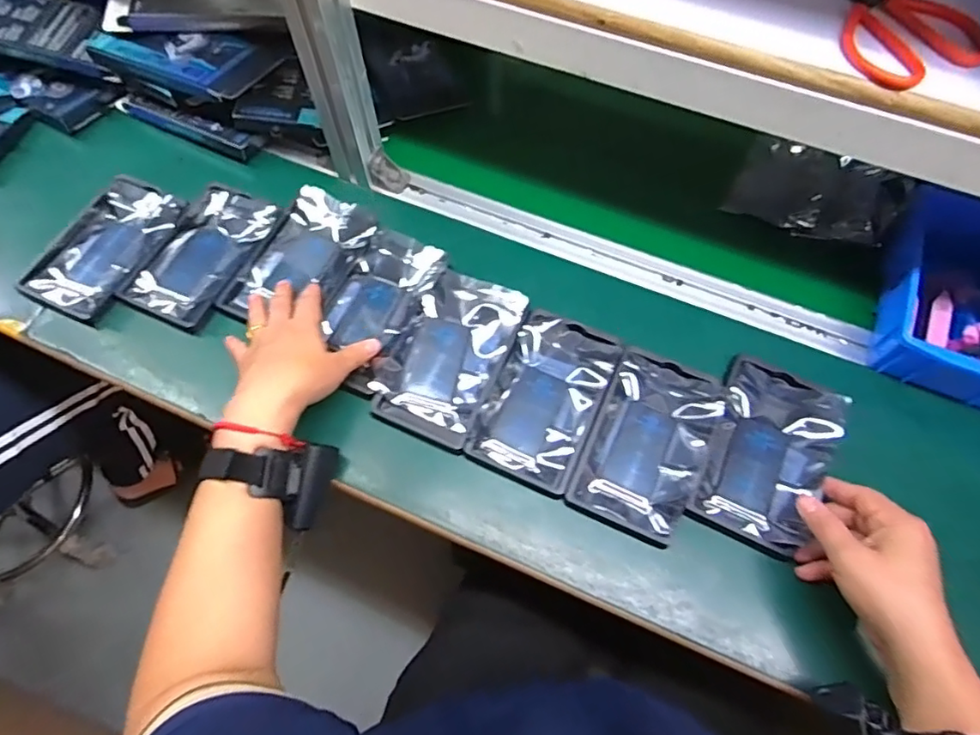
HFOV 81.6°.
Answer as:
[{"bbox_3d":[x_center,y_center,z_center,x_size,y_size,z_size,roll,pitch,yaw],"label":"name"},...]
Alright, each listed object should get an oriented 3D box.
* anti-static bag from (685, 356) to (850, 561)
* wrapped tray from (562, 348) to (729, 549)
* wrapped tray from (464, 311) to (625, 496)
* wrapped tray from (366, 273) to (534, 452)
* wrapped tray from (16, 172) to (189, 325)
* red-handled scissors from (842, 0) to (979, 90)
[{"bbox_3d":[0.237,0.073,0.484,0.095,0.026,0.156,24,65,10],"label":"anti-static bag"},{"bbox_3d":[0.139,0.064,0.493,0.106,0.020,0.157,23,65,10],"label":"wrapped tray"},{"bbox_3d":[0.052,0.026,0.514,0.098,0.019,0.157,23,65,10],"label":"wrapped tray"},{"bbox_3d":[-0.038,-0.013,0.523,0.096,0.022,0.157,22,65,9],"label":"wrapped tray"},{"bbox_3d":[-0.394,-0.126,0.581,0.099,0.023,0.163,26,66,11],"label":"wrapped tray"},{"bbox_3d":[0.272,-0.242,0.394,0.093,0.010,0.120,-22,66,-12],"label":"red-handled scissors"}]

